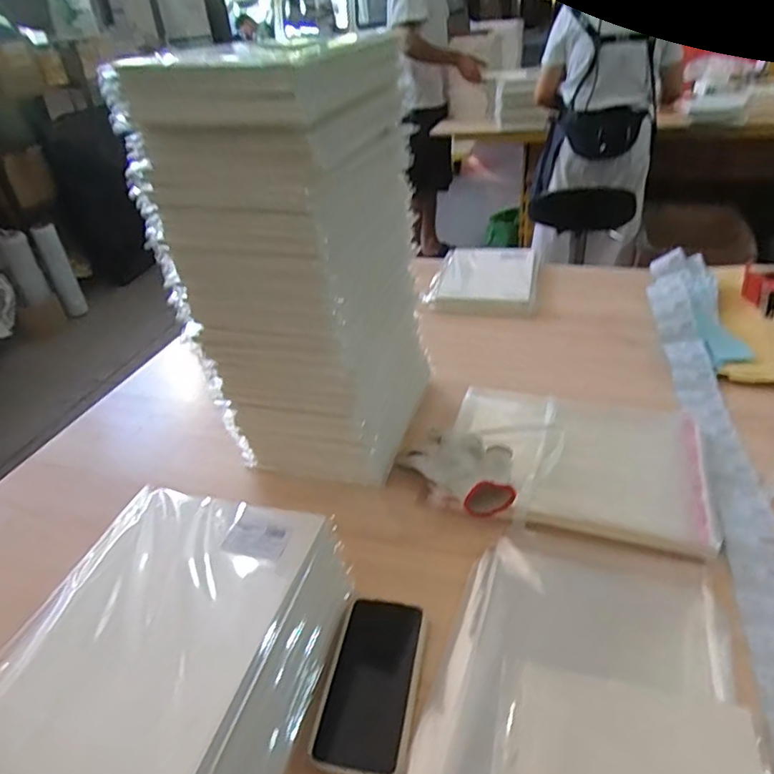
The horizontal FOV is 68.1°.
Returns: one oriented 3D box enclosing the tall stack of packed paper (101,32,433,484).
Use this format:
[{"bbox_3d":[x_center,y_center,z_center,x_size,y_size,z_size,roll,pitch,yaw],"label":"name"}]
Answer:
[{"bbox_3d":[-0.106,-0.148,0.729,0.231,0.487,0.279,7,38,19],"label":"tall stack of packed paper"}]

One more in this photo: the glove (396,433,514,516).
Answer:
[{"bbox_3d":[0.104,0.095,0.737,0.118,0.054,0.174,-23,38,-22],"label":"glove"}]

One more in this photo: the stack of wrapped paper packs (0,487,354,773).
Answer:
[{"bbox_3d":[-0.181,0.239,0.503,0.217,0.145,0.260,5,36,15],"label":"stack of wrapped paper packs"}]

